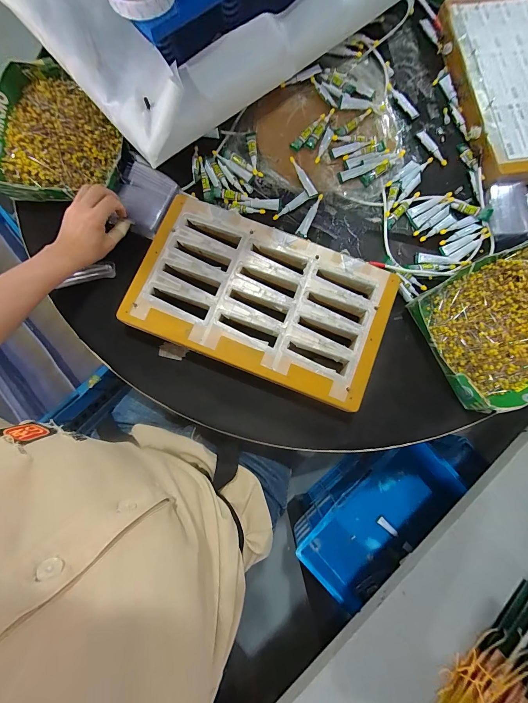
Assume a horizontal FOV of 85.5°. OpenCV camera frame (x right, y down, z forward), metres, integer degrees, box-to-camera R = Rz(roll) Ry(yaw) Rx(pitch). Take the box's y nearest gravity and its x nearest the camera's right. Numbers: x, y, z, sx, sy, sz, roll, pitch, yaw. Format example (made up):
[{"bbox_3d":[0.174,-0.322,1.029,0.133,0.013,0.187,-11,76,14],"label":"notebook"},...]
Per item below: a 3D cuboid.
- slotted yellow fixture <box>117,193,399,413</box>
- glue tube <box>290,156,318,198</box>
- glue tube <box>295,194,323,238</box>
[{"bbox_3d":[-0.007,-0.083,0.457,0.381,0.045,0.228,21,81,4],"label":"slotted yellow fixture"},{"bbox_3d":[0.069,-0.309,0.509,0.016,0.007,0.083,-26,81,-5],"label":"glue tube"},{"bbox_3d":[0.082,-0.239,0.501,0.017,0.013,0.091,25,81,4],"label":"glue tube"}]

